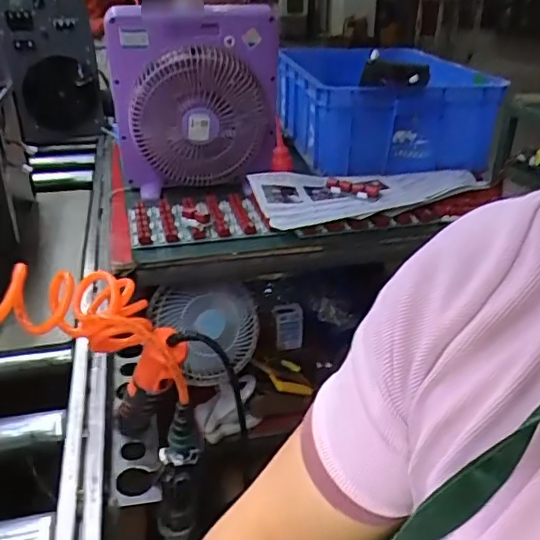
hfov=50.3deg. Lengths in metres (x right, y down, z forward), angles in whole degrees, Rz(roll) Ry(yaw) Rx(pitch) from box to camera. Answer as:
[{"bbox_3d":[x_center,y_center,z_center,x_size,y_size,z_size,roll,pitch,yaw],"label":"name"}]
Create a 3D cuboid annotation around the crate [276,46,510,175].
[{"bbox_3d":[0.266,-0.431,1.461,0.404,0.210,0.539,-5,29,-10],"label":"crate"}]

